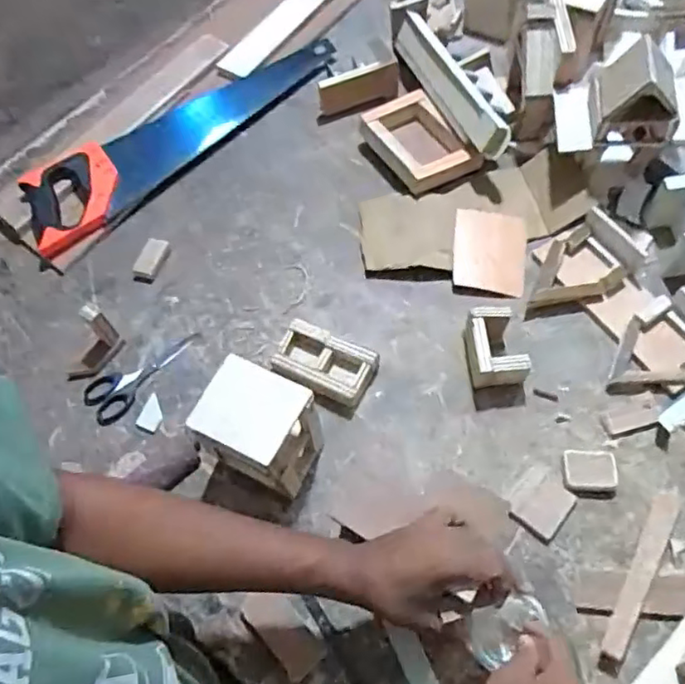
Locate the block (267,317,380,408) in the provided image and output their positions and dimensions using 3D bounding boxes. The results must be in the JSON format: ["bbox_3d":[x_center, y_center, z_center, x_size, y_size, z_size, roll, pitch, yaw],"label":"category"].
[{"bbox_3d":[-0.020,0.027,0.725,0.114,0.030,0.072,25,67,15],"label":"block"}]

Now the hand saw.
[{"bbox_3d":[-0.230,-0.315,0.904,0.529,0.043,0.128,-35,66,-14],"label":"hand saw"}]

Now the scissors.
[{"bbox_3d":[-0.250,0.032,0.754,0.064,0.010,0.152,37,71,20],"label":"scissors"}]

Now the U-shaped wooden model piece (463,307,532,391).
[{"bbox_3d":[0.176,0.005,0.705,0.063,0.054,0.086,-8,63,0],"label":"U-shaped wooden model piece"}]

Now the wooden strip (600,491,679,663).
[{"bbox_3d":[0.295,0.225,0.606,0.024,0.015,0.175,26,68,16],"label":"wooden strip"}]

